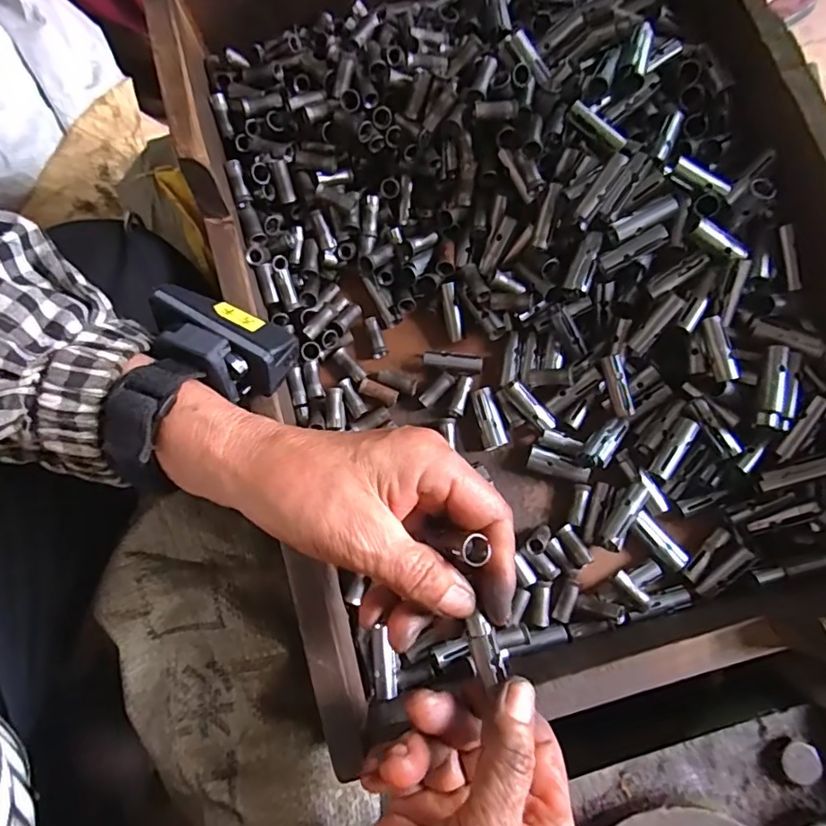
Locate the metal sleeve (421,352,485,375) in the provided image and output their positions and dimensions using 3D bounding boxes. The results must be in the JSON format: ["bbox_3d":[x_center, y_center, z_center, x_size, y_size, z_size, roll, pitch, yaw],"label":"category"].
[{"bbox_3d":[0.025,-0.032,0.343,0.037,0.007,0.011,6,73,2],"label":"metal sleeve"}]

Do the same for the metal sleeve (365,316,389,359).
[{"bbox_3d":[-0.023,-0.048,0.346,0.010,0.008,0.026,-16,93,-4],"label":"metal sleeve"}]

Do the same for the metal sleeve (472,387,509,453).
[{"bbox_3d":[0.048,0.004,0.337,0.017,0.015,0.036,-13,73,-4],"label":"metal sleeve"}]

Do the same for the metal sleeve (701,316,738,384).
[{"bbox_3d":[0.169,-0.035,0.301,0.011,0.009,0.036,-13,73,-3],"label":"metal sleeve"}]

